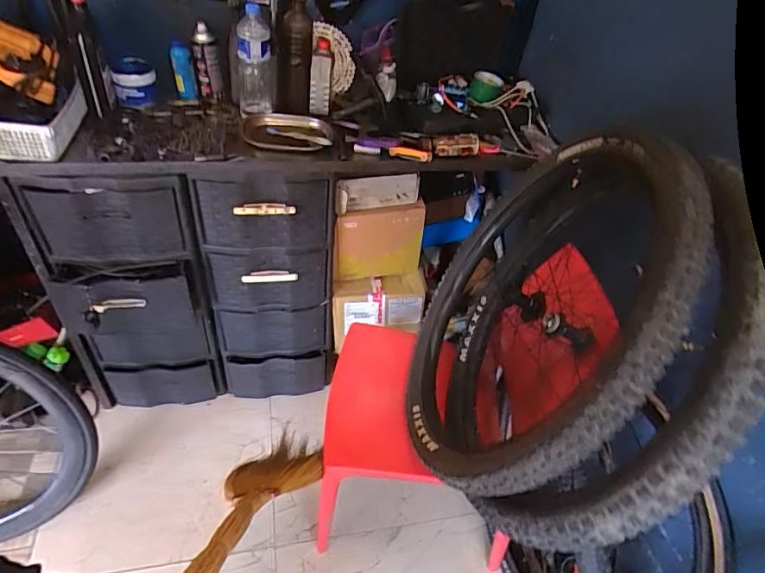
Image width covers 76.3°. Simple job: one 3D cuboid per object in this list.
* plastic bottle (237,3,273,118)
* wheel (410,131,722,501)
[{"bbox_3d":[-0.301,-0.518,1.143,0.078,0.221,0.071,-7,44,-16],"label":"plastic bottle"},{"bbox_3d":[0.256,0.032,0.911,0.062,0.706,0.660,29,50,-15],"label":"wheel"}]

